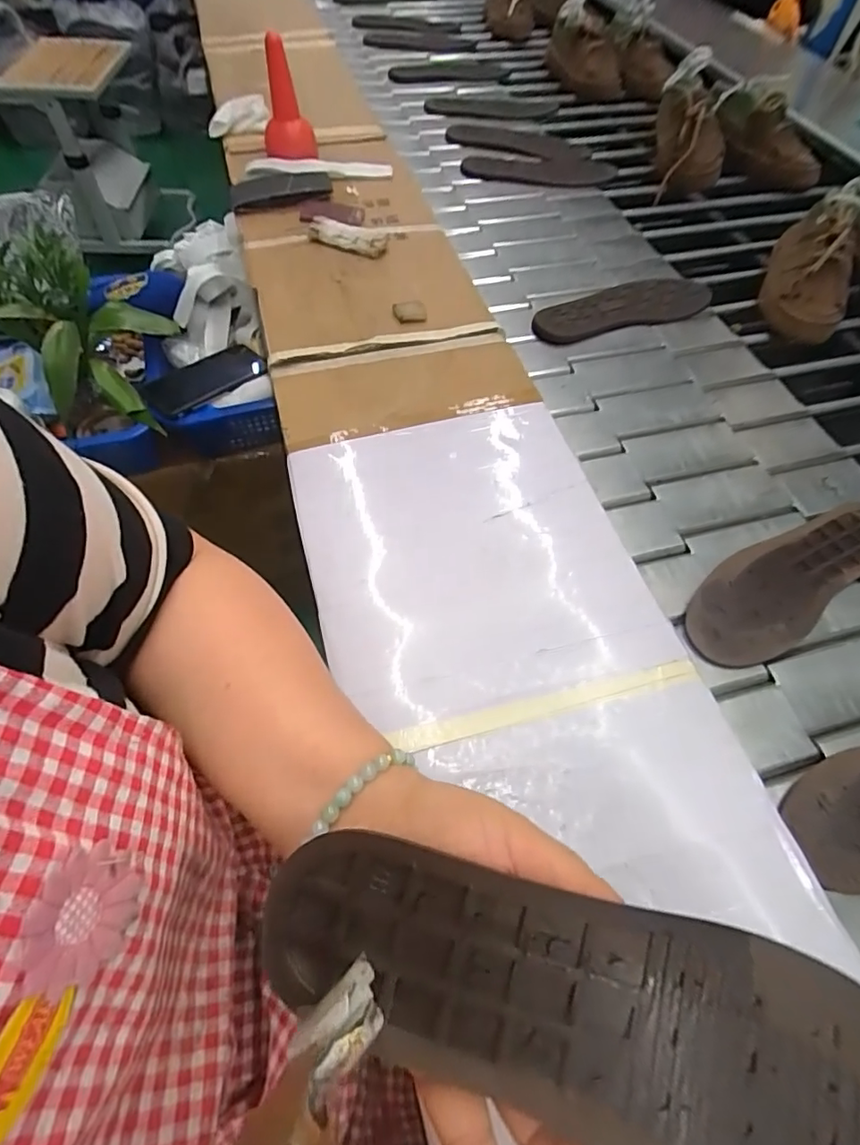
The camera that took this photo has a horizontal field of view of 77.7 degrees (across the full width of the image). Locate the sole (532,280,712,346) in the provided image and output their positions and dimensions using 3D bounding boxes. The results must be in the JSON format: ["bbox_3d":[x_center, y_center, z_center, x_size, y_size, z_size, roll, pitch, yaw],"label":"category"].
[{"bbox_3d":[0.246,-0.339,0.674,0.250,0.015,0.081,-19,61,-11],"label":"sole"}]

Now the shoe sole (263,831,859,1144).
[{"bbox_3d":[0.062,0.149,0.172,0.241,0.019,0.079,18,61,10],"label":"shoe sole"}]

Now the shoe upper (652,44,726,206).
[{"bbox_3d":[0.429,-0.734,0.873,0.092,0.129,0.250,6,59,4],"label":"shoe upper"}]

